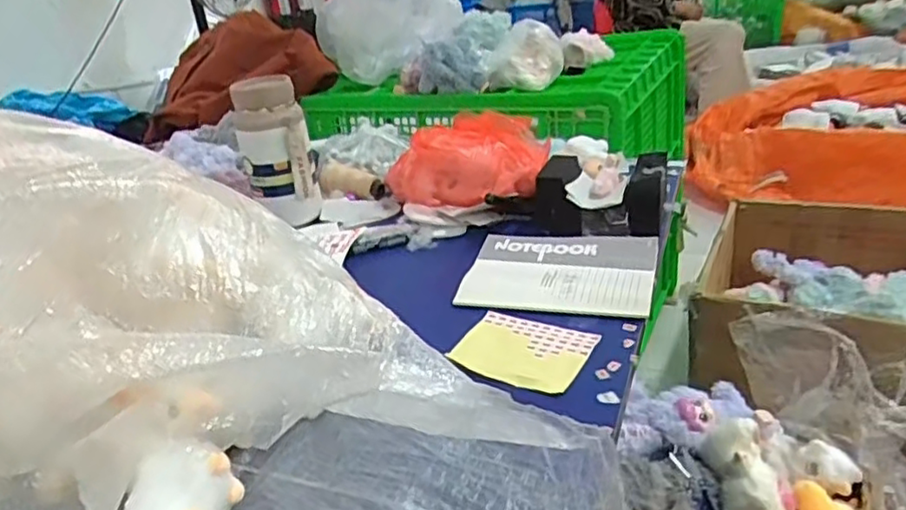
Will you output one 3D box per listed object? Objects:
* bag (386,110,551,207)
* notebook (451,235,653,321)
[{"bbox_3d":[0.019,-0.123,0.917,0.230,0.115,0.140,-6,25,1],"label":"bag"},{"bbox_3d":[0.118,0.017,0.730,0.200,0.012,0.147,4,36,18],"label":"notebook"}]

